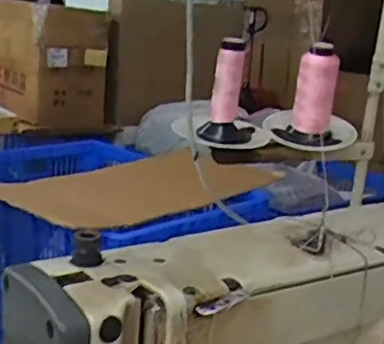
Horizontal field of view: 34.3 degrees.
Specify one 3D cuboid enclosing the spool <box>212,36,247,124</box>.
[{"bbox_3d":[0.044,-0.112,0.766,0.031,0.103,0.031,5,15,-1],"label":"spool"}]

